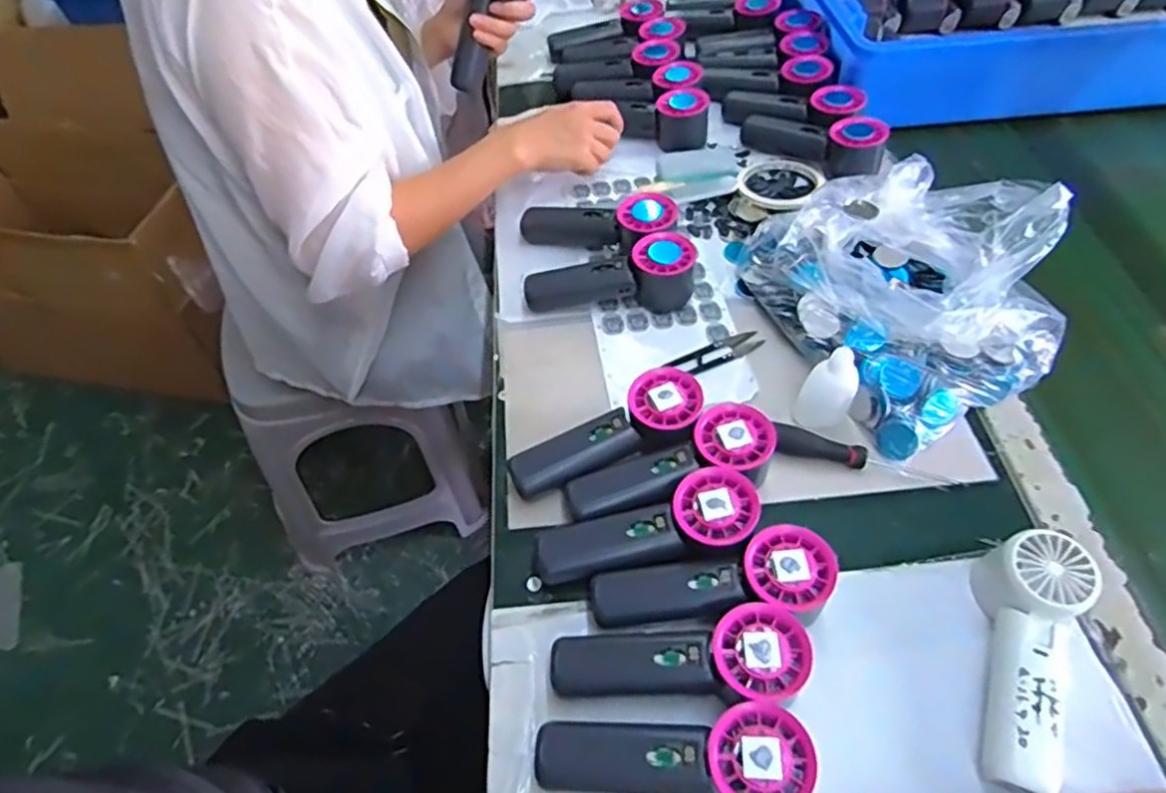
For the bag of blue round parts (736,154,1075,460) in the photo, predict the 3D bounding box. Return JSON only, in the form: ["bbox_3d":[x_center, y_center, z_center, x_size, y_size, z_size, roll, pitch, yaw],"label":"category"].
[{"bbox_3d":[0.277,-0.103,0.573,0.196,0.105,0.240,-21,56,-15],"label":"bag of blue round parts"}]

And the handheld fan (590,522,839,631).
[{"bbox_3d":[0.087,0.131,0.455,0.159,0.050,0.058,-12,54,6],"label":"handheld fan"}]

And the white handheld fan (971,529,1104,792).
[{"bbox_3d":[0.278,0.161,0.417,0.054,0.055,0.152,13,54,10],"label":"white handheld fan"}]

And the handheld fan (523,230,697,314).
[{"bbox_3d":[0.026,-0.108,0.635,0.157,0.059,0.052,-8,54,9],"label":"handheld fan"}]

